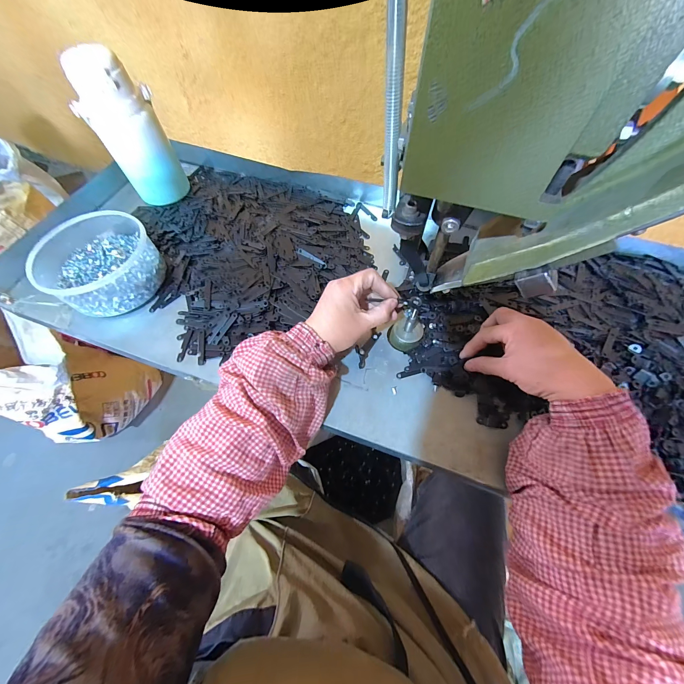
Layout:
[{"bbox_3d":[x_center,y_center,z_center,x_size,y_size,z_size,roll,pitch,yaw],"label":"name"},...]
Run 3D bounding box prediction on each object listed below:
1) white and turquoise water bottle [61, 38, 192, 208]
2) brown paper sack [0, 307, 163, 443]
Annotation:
[{"bbox_3d":[-0.330,-0.328,0.457,0.070,0.191,0.076,-1,63,2],"label":"white and turquoise water bottle"},{"bbox_3d":[-0.898,0.129,0.931,0.339,0.595,0.311,2,62,1],"label":"brown paper sack"}]

